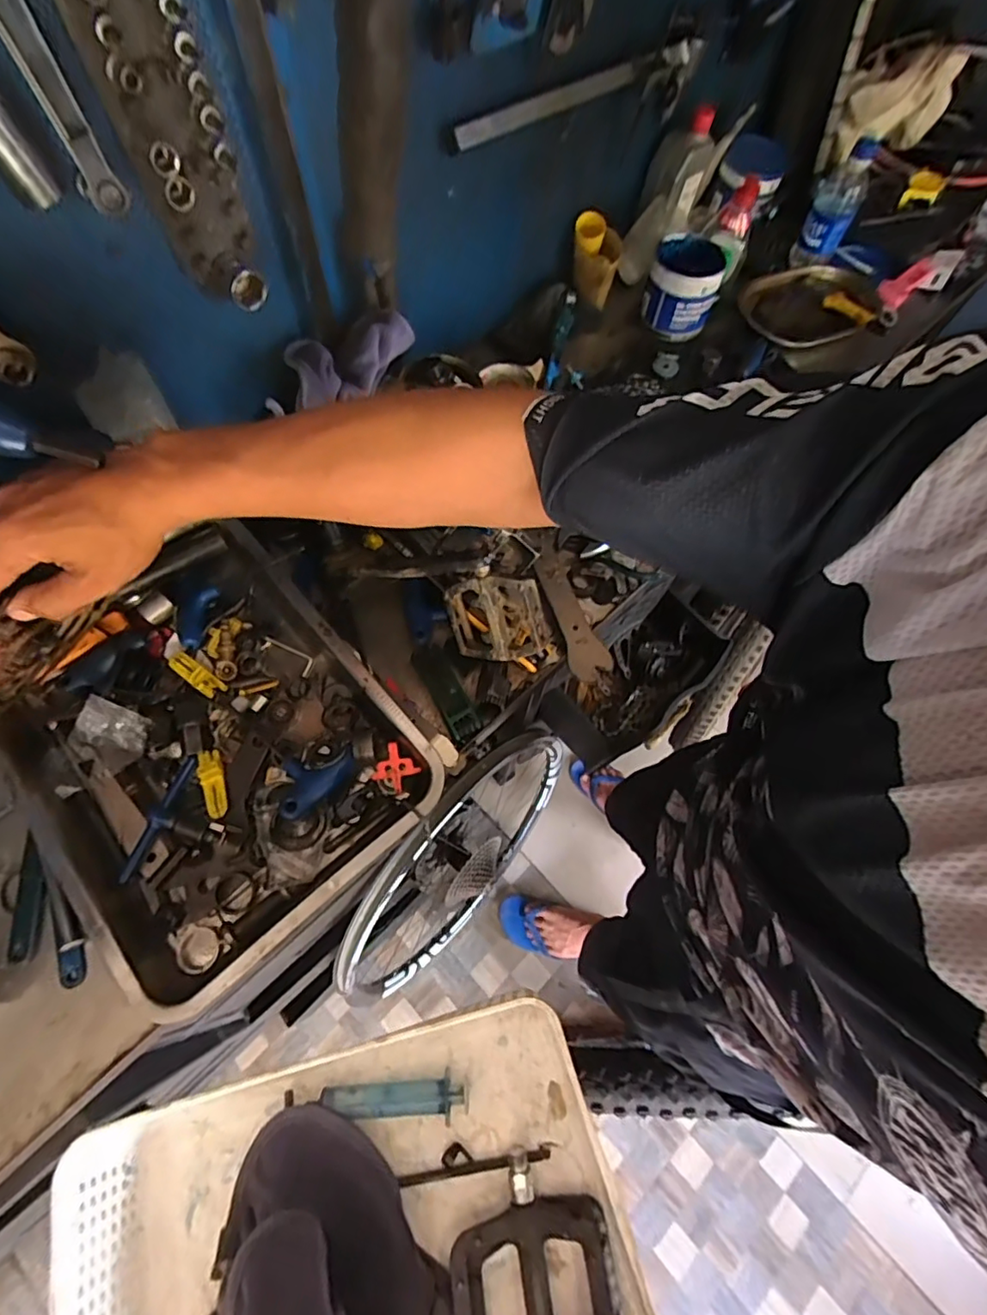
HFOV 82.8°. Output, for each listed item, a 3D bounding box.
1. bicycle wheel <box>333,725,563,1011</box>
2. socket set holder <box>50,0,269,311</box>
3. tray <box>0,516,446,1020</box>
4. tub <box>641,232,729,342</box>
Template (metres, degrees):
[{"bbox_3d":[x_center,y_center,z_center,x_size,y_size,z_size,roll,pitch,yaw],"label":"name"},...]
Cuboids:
[{"bbox_3d":[-0.064,0.414,1.087,0.159,0.539,0.576,37,71,12],"label":"bicycle wheel"},{"bbox_3d":[-0.230,-0.381,0.390,0.072,0.247,0.052,-25,71,-12],"label":"socket set holder"},{"bbox_3d":[-0.256,0.072,0.514,0.286,0.056,0.359,-38,74,-16],"label":"tray"},{"bbox_3d":[0.277,-0.543,0.817,0.101,0.094,0.121,18,68,4],"label":"tub"}]

